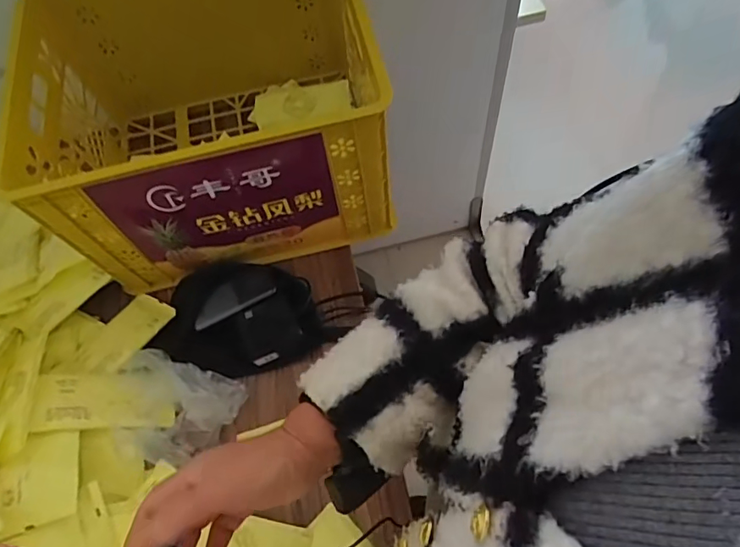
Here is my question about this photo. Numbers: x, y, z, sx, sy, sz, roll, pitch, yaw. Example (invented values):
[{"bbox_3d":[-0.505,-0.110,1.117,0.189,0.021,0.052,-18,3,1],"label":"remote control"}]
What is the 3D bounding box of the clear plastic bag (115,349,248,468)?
[{"bbox_3d":[-0.257,0.177,0.663,0.152,0.107,0.127,7,62,2],"label":"clear plastic bag"}]

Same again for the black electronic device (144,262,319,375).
[{"bbox_3d":[-0.199,0.059,0.757,0.247,0.051,0.174,-2,62,-2],"label":"black electronic device"}]

